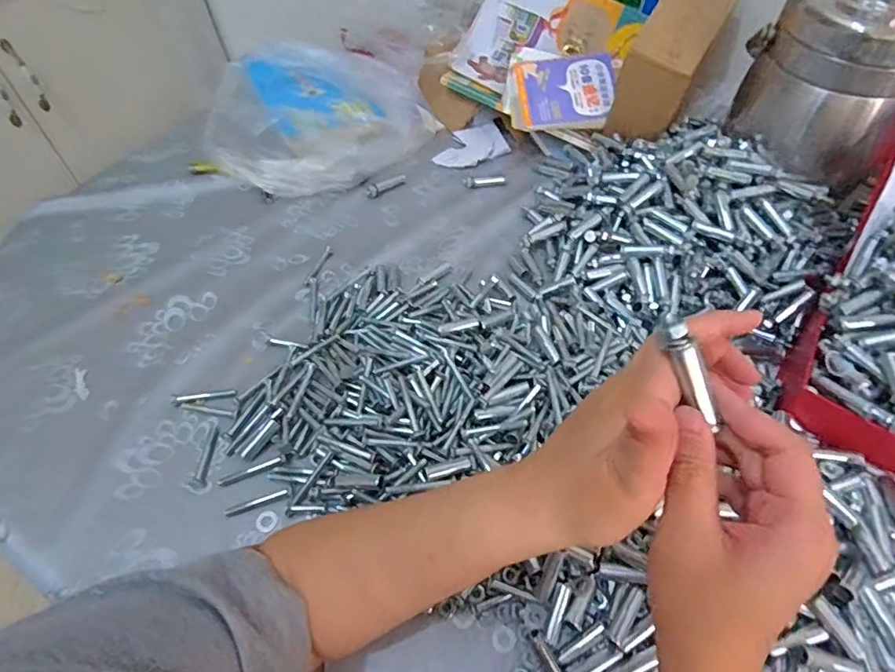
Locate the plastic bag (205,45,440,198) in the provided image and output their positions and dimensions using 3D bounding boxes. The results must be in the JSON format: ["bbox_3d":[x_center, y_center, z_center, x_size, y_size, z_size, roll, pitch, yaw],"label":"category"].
[{"bbox_3d":[-0.181,-0.280,0.685,0.234,0.078,0.241,35,62,23],"label":"plastic bag"}]

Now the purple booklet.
[{"bbox_3d":[0.144,-0.307,0.660,0.124,0.017,0.100,-3,78,1],"label":"purple booklet"}]

